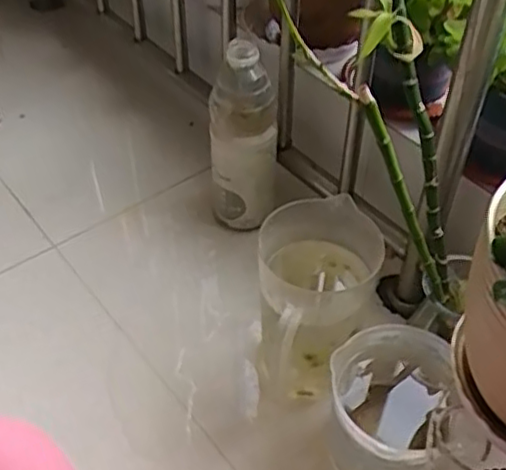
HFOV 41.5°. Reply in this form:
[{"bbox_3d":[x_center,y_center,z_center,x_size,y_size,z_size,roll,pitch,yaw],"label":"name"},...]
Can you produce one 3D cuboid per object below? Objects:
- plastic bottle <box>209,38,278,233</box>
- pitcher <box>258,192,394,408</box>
[{"bbox_3d":[-0.014,-0.125,0.919,0.093,0.290,0.082,1,47,0],"label":"plastic bottle"},{"bbox_3d":[0.072,0.089,0.756,0.125,0.235,0.150,1,47,0],"label":"pitcher"}]

